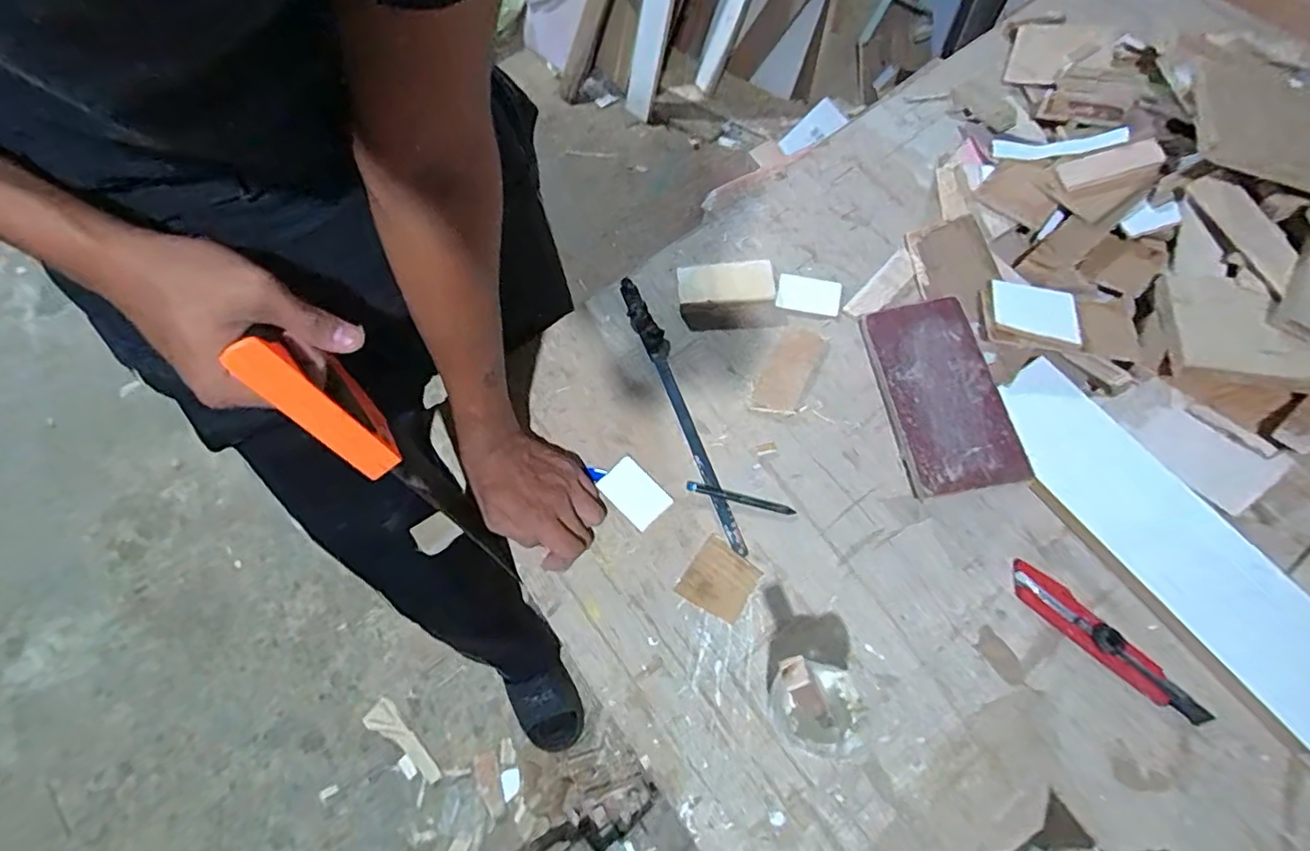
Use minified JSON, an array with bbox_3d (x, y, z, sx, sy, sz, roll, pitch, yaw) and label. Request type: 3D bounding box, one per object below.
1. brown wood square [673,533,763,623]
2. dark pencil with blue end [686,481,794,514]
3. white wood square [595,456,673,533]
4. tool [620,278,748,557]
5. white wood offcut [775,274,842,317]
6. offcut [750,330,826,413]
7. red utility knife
[{"bbox_3d":[0.056,0.135,0.529,0.057,0.004,0.058,32,71,15],"label":"brown wood square"},{"bbox_3d":[0.079,0.067,0.556,0.099,0.004,0.011,13,67,8],"label":"dark pencil with blue end"},{"bbox_3d":[-0.020,0.064,0.564,0.043,0.006,0.063,-41,70,-15],"label":"white wood square"},{"bbox_3d":[0.027,-0.023,0.596,0.027,0.015,0.314,-21,67,-7],"label":"tool"},{"bbox_3d":[0.163,-0.139,0.637,0.067,0.006,0.045,11,67,7],"label":"white wood offcut"},{"bbox_3d":[0.134,-0.056,0.601,0.047,0.004,0.097,24,69,12],"label":"offcut"},{"bbox_3d":[0.363,0.176,0.485,0.032,0.010,0.161,-40,70,-15],"label":"red utility knife"}]

